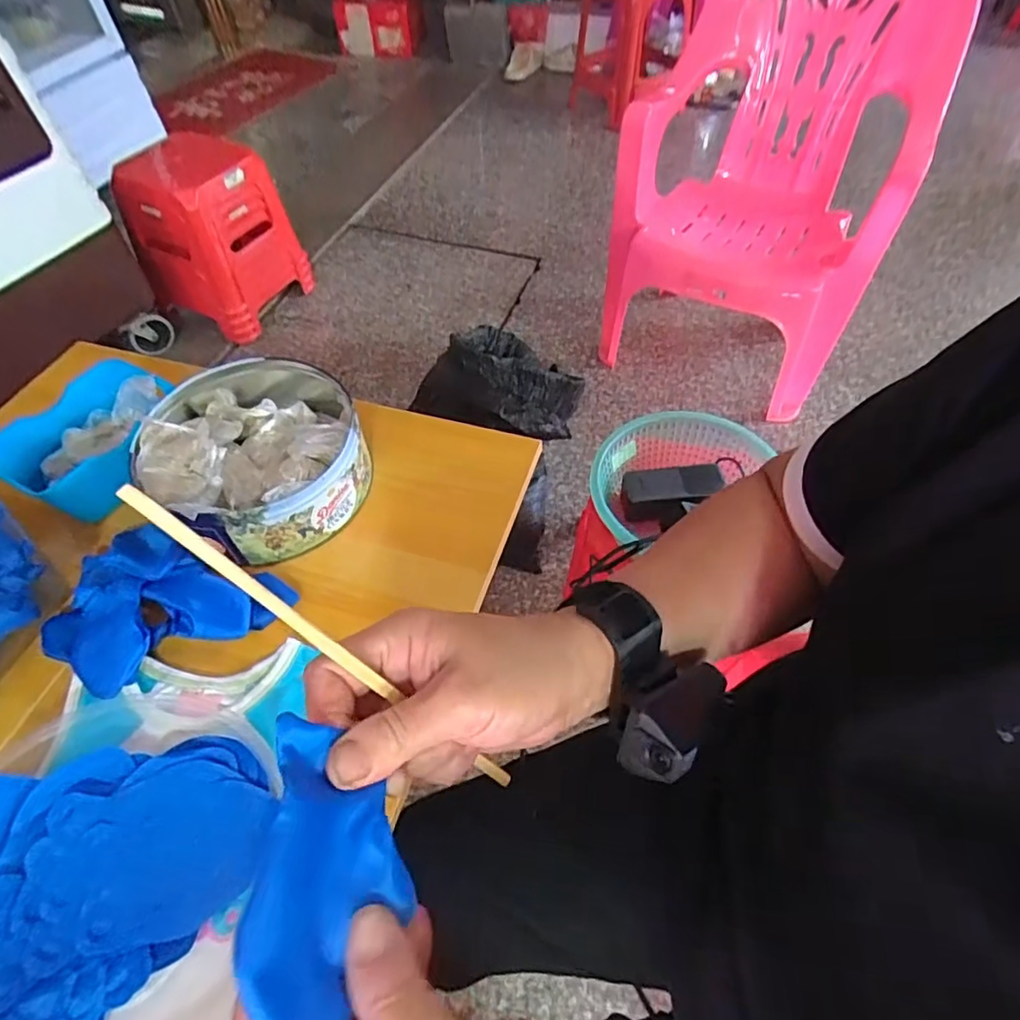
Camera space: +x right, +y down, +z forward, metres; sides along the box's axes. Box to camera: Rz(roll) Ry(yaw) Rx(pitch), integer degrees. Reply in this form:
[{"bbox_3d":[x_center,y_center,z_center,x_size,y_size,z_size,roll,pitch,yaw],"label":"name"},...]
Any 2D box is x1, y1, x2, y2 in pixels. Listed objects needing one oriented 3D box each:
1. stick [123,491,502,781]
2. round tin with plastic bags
[{"bbox_3d":[-0.060,0.067,0.242,0.005,0.225,0.006,-5,46,39],"label":"stick"},{"bbox_3d":[-0.231,-0.051,0.537,0.187,0.076,0.186,-1,54,1],"label":"round tin with plastic bags"}]

